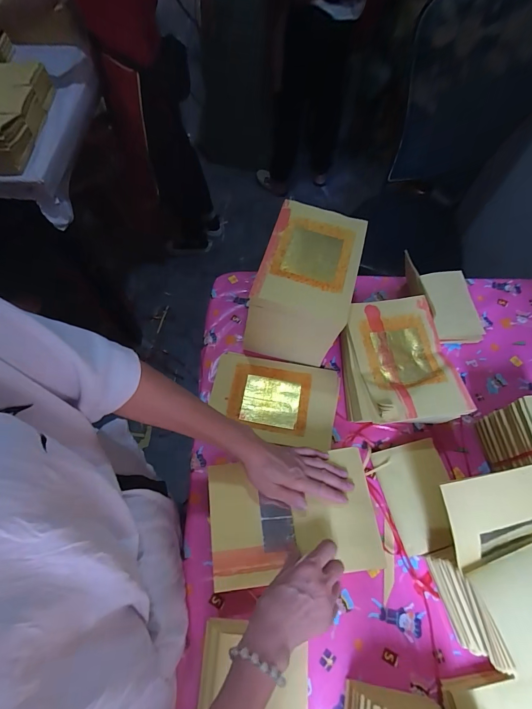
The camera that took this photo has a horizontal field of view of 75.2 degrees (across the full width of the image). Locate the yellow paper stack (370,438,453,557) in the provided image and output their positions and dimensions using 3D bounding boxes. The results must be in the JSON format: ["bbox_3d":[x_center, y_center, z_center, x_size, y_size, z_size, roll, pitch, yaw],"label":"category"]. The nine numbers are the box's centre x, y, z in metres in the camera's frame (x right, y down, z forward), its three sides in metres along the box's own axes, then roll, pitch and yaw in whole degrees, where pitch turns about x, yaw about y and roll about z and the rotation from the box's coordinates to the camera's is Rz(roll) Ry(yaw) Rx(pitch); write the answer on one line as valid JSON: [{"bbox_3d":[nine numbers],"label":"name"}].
[{"bbox_3d":[0.256,0.232,0.573,0.111,0.019,0.160,-12,64,-7],"label":"yellow paper stack"}]

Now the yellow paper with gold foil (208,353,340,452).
[{"bbox_3d":[0.016,0.081,0.652,0.231,0.011,0.151,11,67,3],"label":"yellow paper with gold foil"}]

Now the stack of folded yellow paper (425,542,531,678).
[{"bbox_3d":[0.344,0.328,0.468,0.179,0.082,0.124,-11,64,-6],"label":"stack of folded yellow paper"}]

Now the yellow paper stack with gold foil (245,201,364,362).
[{"bbox_3d":[0.070,-0.125,0.659,0.170,0.182,0.245,14,64,6],"label":"yellow paper stack with gold foil"}]

